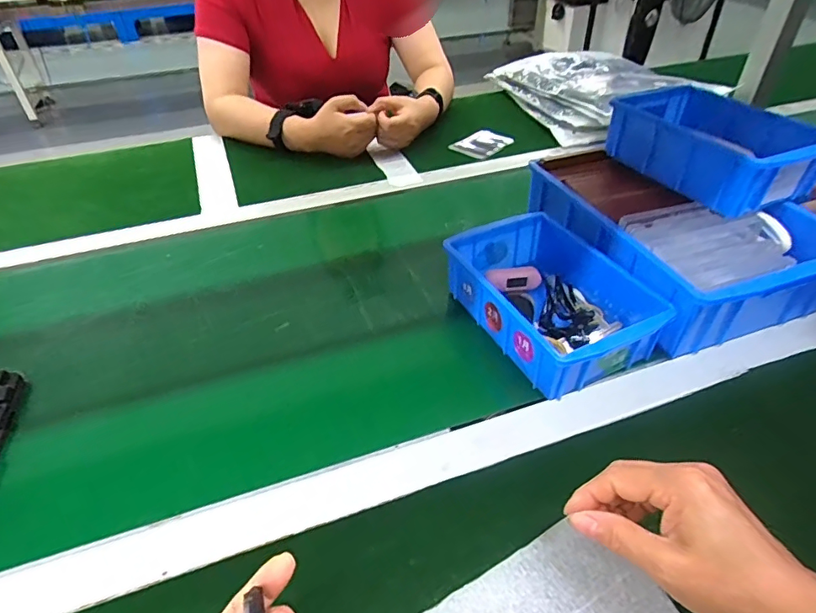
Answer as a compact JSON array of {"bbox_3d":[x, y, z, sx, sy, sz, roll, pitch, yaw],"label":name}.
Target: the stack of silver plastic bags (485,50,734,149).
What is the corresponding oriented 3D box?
[{"bbox_3d":[0.365,-0.413,0.960,0.302,0.083,0.350,-10,42,-11],"label":"stack of silver plastic bags"}]

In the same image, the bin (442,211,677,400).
[{"bbox_3d":[0.139,-0.008,0.509,0.135,0.070,0.194,-18,44,-20],"label":"bin"}]

